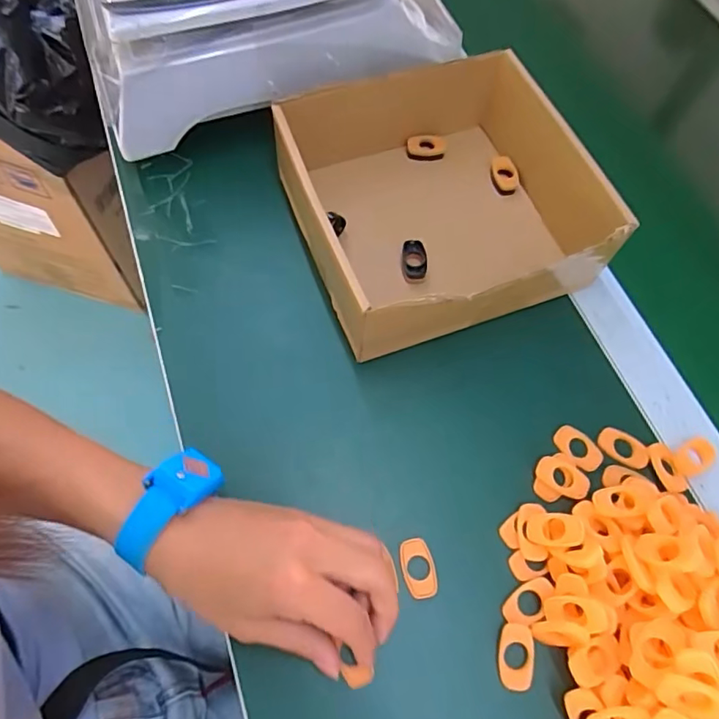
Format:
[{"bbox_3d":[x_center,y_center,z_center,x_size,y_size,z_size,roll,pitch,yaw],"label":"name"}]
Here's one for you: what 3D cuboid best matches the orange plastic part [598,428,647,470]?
[{"bbox_3d":[0.174,0.059,0.352,0.033,0.004,0.022,35,67,12],"label":"orange plastic part"}]

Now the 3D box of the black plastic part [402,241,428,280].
[{"bbox_3d":[0.042,-0.074,0.404,0.017,0.011,0.029,1,65,-3],"label":"black plastic part"}]

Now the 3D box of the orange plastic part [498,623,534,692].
[{"bbox_3d":[0.087,0.166,0.296,0.019,0.007,0.033,3,64,-2],"label":"orange plastic part"}]

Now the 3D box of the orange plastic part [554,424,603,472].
[{"bbox_3d":[0.144,0.058,0.350,0.023,0.004,0.033,-40,73,-19],"label":"orange plastic part"}]

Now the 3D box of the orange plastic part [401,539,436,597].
[{"bbox_3d":[0.035,0.124,0.315,0.019,0.004,0.033,-7,65,-7],"label":"orange plastic part"}]

